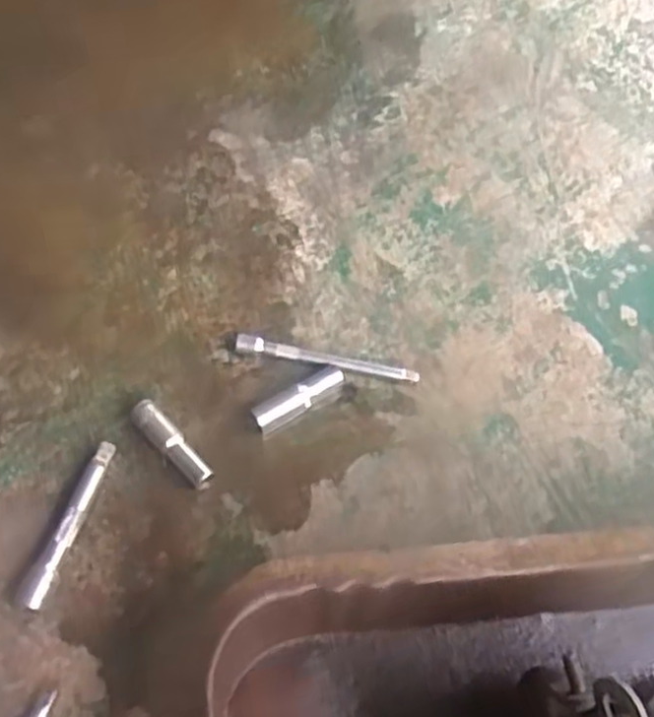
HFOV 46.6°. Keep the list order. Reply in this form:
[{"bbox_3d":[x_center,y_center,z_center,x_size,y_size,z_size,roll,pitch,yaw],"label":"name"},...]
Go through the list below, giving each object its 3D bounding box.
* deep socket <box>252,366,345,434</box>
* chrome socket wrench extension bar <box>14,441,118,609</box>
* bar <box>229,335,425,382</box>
[{"bbox_3d":[-0.022,0.031,0.608,0.080,0.020,0.020,-32,67,-20],"label":"deep socket"},{"bbox_3d":[-0.186,0.118,0.547,0.021,0.019,0.124,16,60,6],"label":"chrome socket wrench extension bar"},{"bbox_3d":[0.000,-0.001,0.633,0.152,0.013,0.021,12,60,3],"label":"bar"}]

